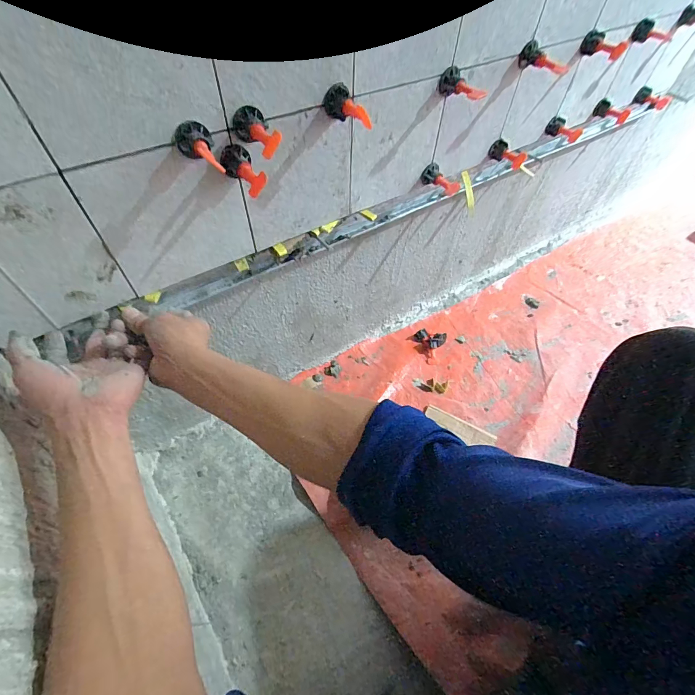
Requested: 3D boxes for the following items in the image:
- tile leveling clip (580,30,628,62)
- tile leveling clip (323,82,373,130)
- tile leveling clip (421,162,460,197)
[{"bbox_3d":[0.418,-0.492,0.594,0.064,0.029,0.032,28,59,17],"label":"tile leveling clip"},{"bbox_3d":[-0.001,-0.258,0.397,0.030,0.029,0.057,-25,58,-19],"label":"tile leveling clip"},{"bbox_3d":[0.146,-0.261,0.570,0.061,0.032,0.025,37,61,22],"label":"tile leveling clip"}]

